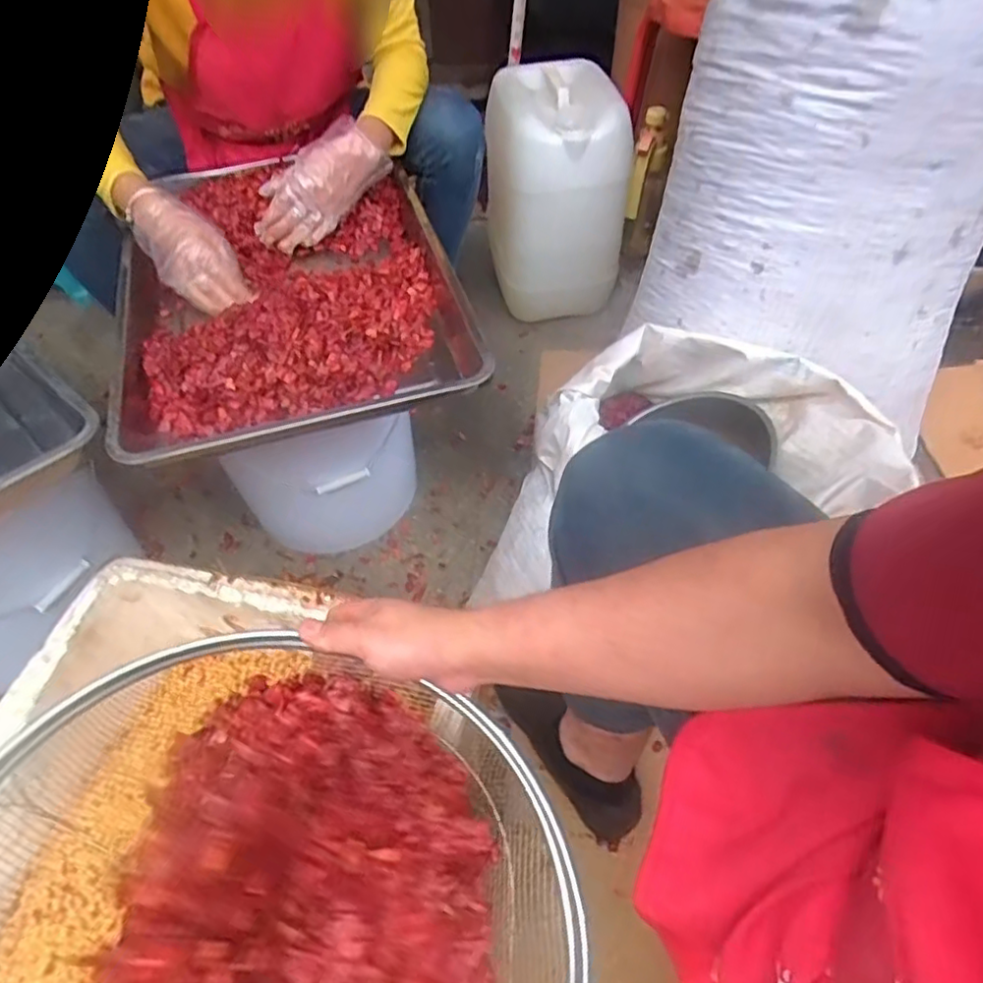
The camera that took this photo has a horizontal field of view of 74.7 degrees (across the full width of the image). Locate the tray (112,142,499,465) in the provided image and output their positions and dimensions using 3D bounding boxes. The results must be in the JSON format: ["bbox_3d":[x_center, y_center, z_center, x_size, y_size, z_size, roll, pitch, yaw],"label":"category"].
[{"bbox_3d":[-0.256,-0.261,0.804,0.386,0.065,0.539,-16,52,-10],"label":"tray"}]

